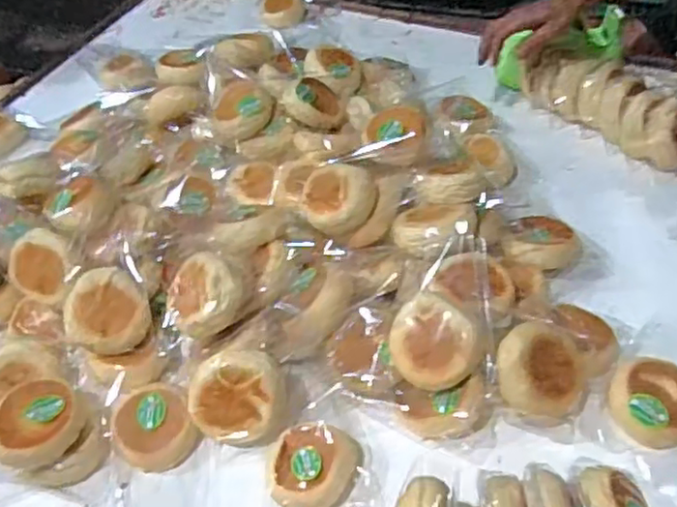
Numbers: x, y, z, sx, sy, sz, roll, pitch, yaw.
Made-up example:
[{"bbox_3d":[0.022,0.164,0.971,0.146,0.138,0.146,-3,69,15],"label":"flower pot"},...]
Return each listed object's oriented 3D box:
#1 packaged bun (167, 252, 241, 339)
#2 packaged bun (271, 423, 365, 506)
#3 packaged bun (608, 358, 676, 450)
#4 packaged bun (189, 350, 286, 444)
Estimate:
[{"bbox_3d":[-0.148,0.046,0.730,0.092,0.050,0.092,13,86,42],"label":"packaged bun"},{"bbox_3d":[-0.021,0.217,0.670,0.089,0.040,0.096,-2,48,3],"label":"packaged bun"},{"bbox_3d":[0.339,0.155,0.693,0.098,0.039,0.088,-26,51,-18],"label":"packaged bun"},{"bbox_3d":[-0.107,0.150,0.706,0.101,0.096,0.048,1,6,2],"label":"packaged bun"}]

